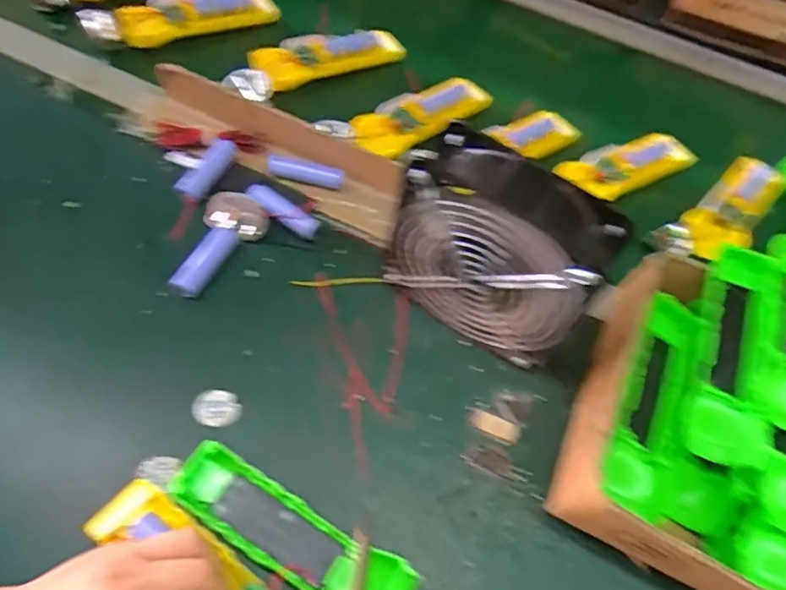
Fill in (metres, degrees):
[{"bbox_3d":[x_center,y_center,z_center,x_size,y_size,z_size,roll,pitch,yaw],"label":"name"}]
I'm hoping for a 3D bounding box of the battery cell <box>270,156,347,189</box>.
[{"bbox_3d":[-0.077,-0.111,0.511,0.068,0.019,0.016,11,60,-13],"label":"battery cell"}]

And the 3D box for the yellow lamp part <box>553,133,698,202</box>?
[{"bbox_3d":[0.243,-0.131,0.590,0.181,0.035,0.053,-18,62,-27],"label":"yellow lamp part"}]

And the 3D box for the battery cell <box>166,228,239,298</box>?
[{"bbox_3d":[-0.153,-0.027,0.465,0.020,0.021,0.068,26,60,10],"label":"battery cell"}]

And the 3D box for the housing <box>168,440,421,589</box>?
[{"bbox_3d":[-0.064,0.156,0.366,0.166,0.029,0.047,31,61,13],"label":"housing"}]

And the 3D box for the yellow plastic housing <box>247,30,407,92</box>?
[{"bbox_3d":[-0.069,-0.263,0.627,0.183,0.032,0.046,-25,64,-29],"label":"yellow plastic housing"}]

